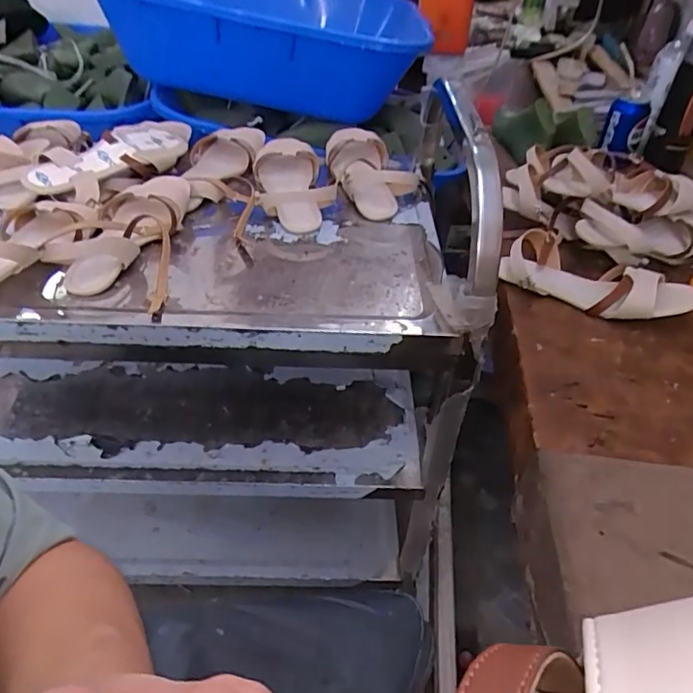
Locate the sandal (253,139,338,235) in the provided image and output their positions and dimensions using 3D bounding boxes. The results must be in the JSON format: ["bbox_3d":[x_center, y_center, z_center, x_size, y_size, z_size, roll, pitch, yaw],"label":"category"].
[{"bbox_3d":[-0.077,-0.232,0.759,0.097,0.043,0.196,-4,42,-8],"label":"sandal"}]

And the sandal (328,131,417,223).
[{"bbox_3d":[0.033,-0.256,0.786,0.096,0.058,0.200,-7,43,-12],"label":"sandal"}]

